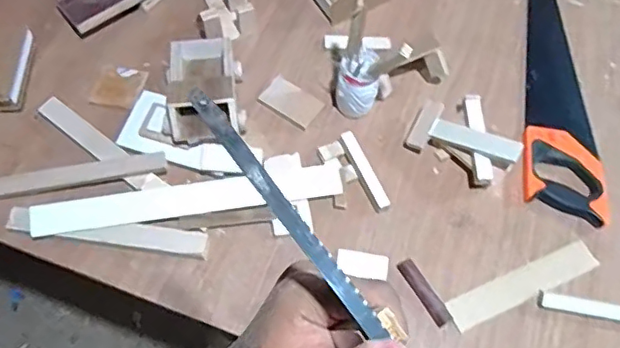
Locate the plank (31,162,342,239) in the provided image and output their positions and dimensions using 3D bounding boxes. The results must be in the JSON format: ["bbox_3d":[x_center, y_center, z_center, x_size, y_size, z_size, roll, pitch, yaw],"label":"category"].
[{"bbox_3d":[-0.167,0.035,0.790,0.420,0.023,0.052,-8,66,-6],"label":"plank"}]

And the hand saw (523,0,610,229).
[{"bbox_3d":[0.408,-0.166,0.925,0.119,0.024,0.509,9,66,2],"label":"hand saw"}]

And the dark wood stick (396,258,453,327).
[{"bbox_3d":[0.156,0.159,0.766,0.023,0.012,0.098,-28,70,-14],"label":"dark wood stick"}]

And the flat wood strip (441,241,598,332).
[{"bbox_3d":[0.292,0.152,0.779,0.221,0.011,0.043,-22,68,-12],"label":"flat wood strip"}]

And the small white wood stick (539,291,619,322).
[{"bbox_3d":[0.373,0.179,0.755,0.130,0.014,0.021,11,66,3],"label":"small white wood stick"}]

